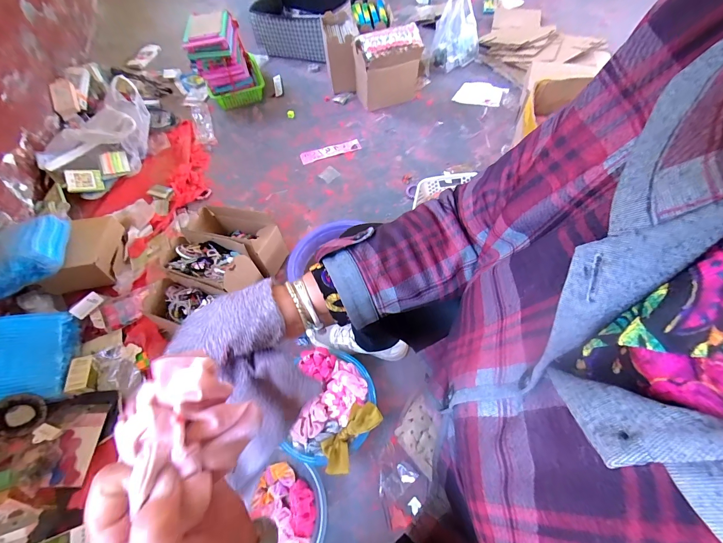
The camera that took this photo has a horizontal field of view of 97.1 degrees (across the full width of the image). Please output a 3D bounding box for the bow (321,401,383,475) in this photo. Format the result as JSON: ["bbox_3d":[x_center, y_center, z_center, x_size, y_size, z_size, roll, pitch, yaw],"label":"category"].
[{"bbox_3d":[-0.021,0.327,0.636,0.065,0.021,0.144,36,66,22],"label":"bow"}]

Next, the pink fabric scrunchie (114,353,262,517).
[{"bbox_3d":[-0.111,0.095,0.201,0.067,0.049,0.069,37,66,23],"label":"pink fabric scrunchie"}]

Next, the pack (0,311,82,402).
[{"bbox_3d":[-0.808,0.205,0.759,0.202,0.060,0.223,-6,67,-29],"label":"pack"}]

